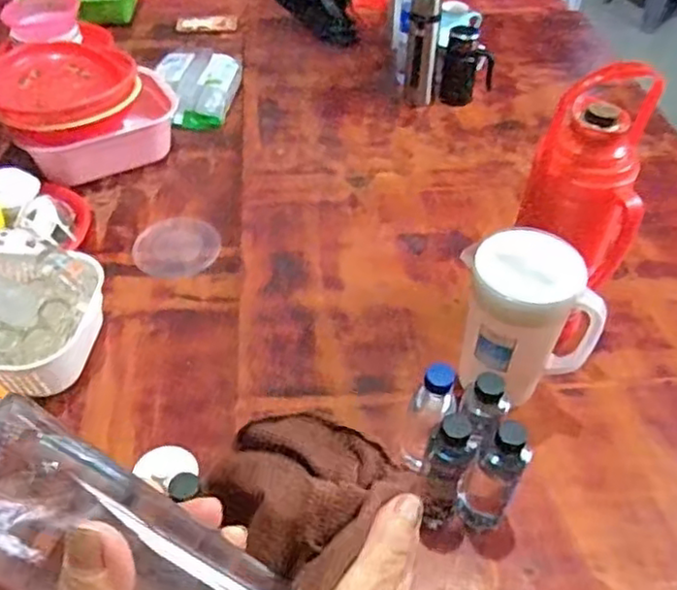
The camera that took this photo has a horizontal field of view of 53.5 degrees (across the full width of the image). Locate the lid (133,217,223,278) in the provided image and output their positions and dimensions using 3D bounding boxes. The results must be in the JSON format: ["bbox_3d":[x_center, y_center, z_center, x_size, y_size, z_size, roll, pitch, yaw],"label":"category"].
[{"bbox_3d":[-0.277,-0.084,1.157,0.143,0.013,0.135,0,47,0],"label":"lid"}]

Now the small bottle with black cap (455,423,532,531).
[{"bbox_3d":[0.168,0.208,0.739,0.056,0.175,0.053,0,47,0],"label":"small bottle with black cap"}]

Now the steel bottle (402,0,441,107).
[{"bbox_3d":[0.173,-0.509,1.388,0.060,0.240,0.078,7,47,7],"label":"steel bottle"}]

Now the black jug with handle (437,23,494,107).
[{"bbox_3d":[0.276,-0.482,1.426,0.104,0.145,0.082,11,48,11],"label":"black jug with handle"}]

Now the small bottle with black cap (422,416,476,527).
[{"bbox_3d":[0.117,0.201,0.750,0.051,0.165,0.047,-22,50,-19],"label":"small bottle with black cap"}]

